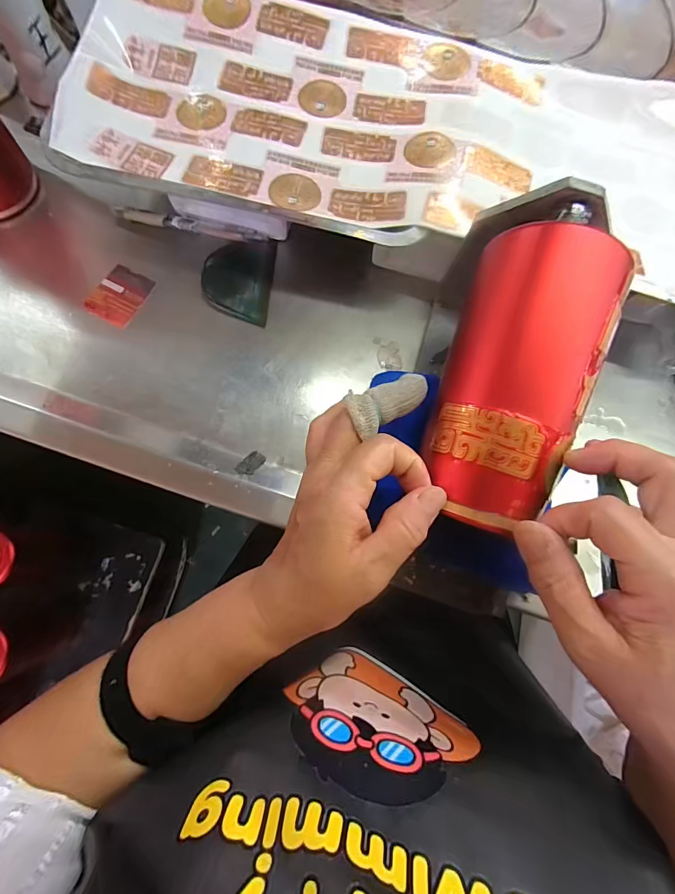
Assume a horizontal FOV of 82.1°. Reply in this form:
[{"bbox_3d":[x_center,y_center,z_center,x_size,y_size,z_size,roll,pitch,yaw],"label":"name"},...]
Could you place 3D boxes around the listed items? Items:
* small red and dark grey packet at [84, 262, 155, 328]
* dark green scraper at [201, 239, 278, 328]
[{"bbox_3d":[-0.188,-0.131,0.335,0.043,0.005,0.051,28,81,3],"label":"small red and dark grey packet"},{"bbox_3d":[-0.086,-0.147,0.337,0.057,0.008,0.080,5,81,-1],"label":"dark green scraper"}]

